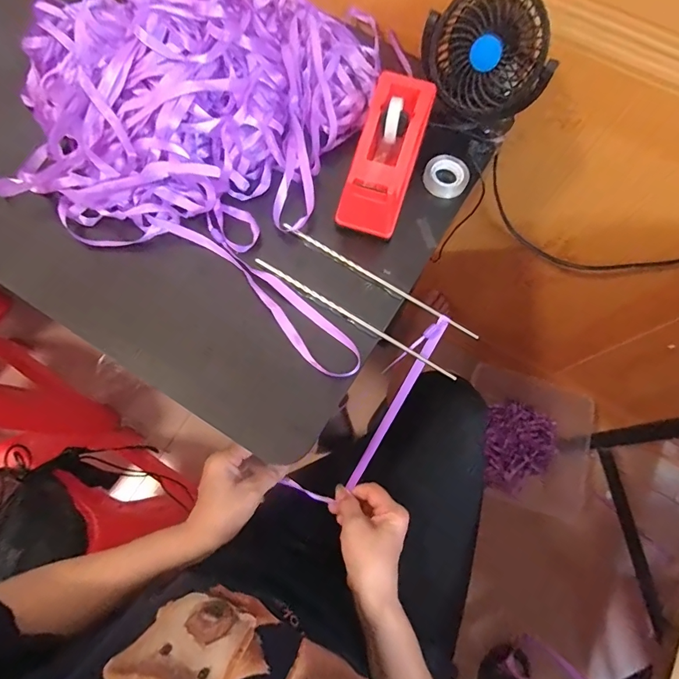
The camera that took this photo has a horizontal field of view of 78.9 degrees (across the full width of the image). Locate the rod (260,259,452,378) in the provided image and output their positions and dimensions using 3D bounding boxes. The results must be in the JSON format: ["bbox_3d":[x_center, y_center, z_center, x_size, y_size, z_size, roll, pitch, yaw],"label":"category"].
[{"bbox_3d":[0.013,-0.021,0.397,0.223,0.009,0.006,31,73,8],"label":"rod"}]

